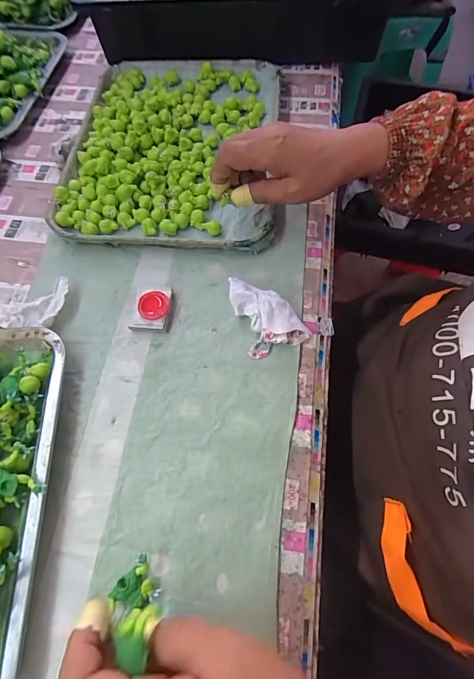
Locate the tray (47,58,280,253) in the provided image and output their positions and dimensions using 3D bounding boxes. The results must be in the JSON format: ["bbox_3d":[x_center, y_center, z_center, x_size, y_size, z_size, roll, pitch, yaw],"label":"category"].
[{"bbox_3d":[-0.085,-0.267,0.493,0.267,0.036,0.355,2,64,5],"label":"tray"}]

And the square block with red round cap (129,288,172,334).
[{"bbox_3d":[-0.088,-0.033,0.383,0.040,0.017,0.049,4,65,5],"label":"square block with red round cap"}]

